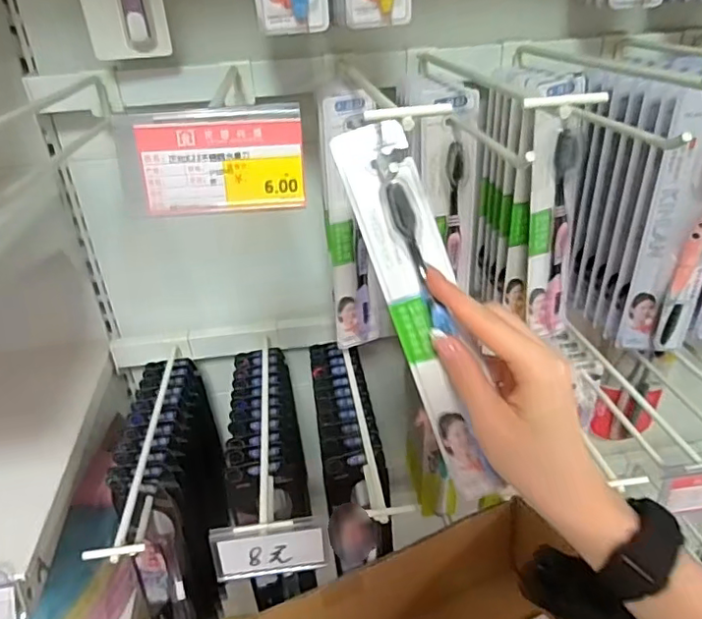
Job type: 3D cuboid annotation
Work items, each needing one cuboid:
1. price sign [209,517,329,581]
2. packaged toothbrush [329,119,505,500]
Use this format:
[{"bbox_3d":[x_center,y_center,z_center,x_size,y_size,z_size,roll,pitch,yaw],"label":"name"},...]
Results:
[{"bbox_3d":[-0.055,0.163,0.390,0.076,0.041,0.014,-5,32,-5],"label":"price sign"},{"bbox_3d":[0.044,0.002,0.340,0.043,0.226,0.021,-17,3,-22],"label":"packaged toothbrush"}]

